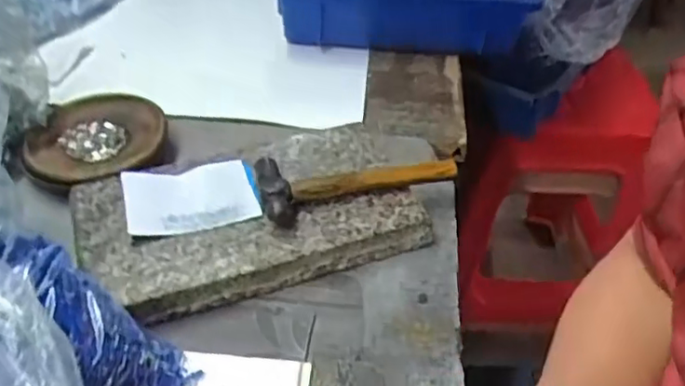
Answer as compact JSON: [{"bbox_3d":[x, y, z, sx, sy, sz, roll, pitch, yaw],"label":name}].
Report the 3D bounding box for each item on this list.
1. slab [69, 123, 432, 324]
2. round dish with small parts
[{"bbox_3d":[-0.072,0.015,0.475,0.241,0.031,0.140,-15,43,-16],"label":"slab"},{"bbox_3d":[-0.204,-0.042,0.524,0.102,0.029,0.112,0,41,0],"label":"round dish with small parts"}]

